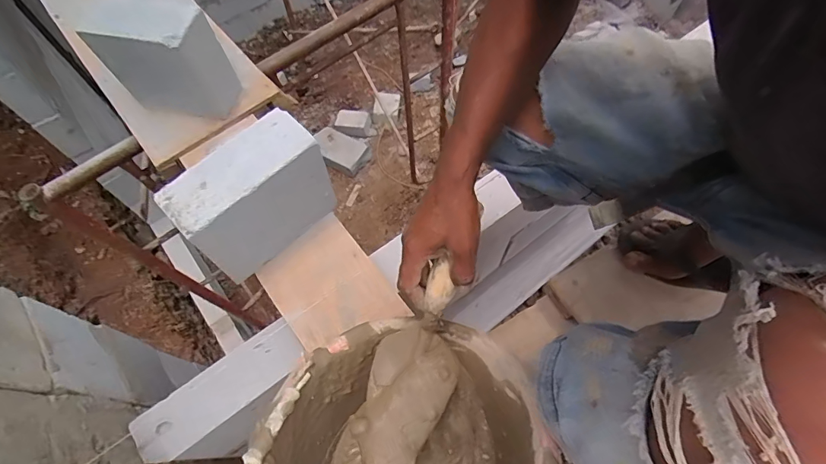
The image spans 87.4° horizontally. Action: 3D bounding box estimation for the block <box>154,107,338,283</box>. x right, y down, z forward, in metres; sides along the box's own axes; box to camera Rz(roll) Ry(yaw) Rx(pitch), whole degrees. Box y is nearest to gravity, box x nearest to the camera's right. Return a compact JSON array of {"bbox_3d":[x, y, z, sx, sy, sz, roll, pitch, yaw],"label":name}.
[{"bbox_3d":[-0.260,-0.055,0.731,0.240,0.179,0.090,-41,69,-18],"label":"block"}]

